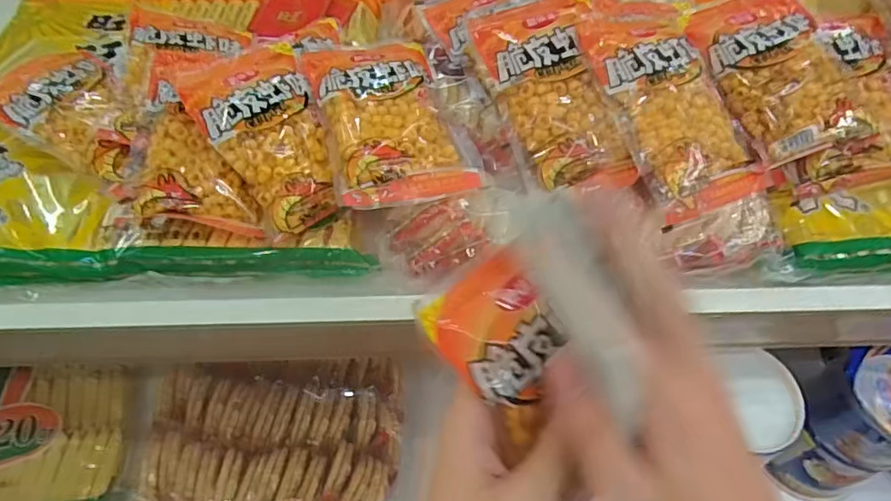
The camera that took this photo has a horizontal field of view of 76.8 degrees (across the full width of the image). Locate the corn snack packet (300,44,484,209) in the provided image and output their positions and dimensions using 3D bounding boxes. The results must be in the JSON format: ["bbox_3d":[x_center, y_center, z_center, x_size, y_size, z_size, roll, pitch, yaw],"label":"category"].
[{"bbox_3d":[-0.044,-0.104,0.446,0.102,0.031,0.163,-15,60,-10],"label":"corn snack packet"}]

